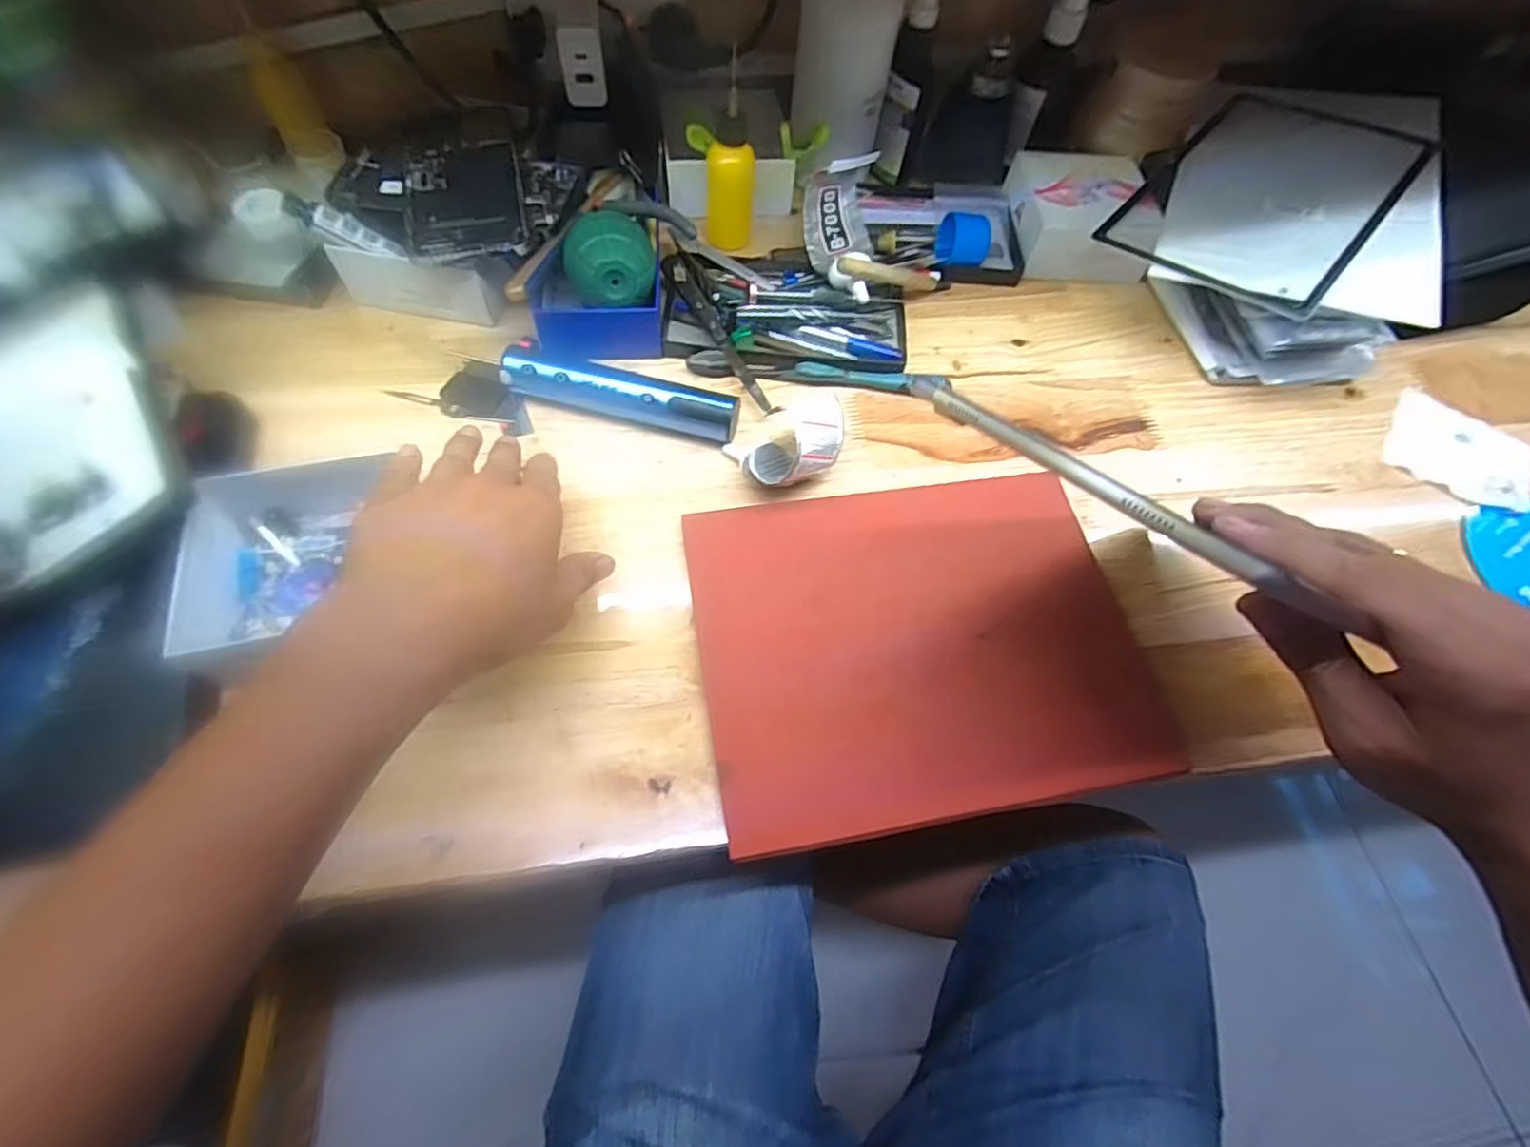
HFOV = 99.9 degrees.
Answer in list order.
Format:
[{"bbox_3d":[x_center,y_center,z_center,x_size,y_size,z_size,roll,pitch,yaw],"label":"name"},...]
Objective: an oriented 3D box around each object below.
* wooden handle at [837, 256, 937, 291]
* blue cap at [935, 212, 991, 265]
[{"bbox_3d":[0.089,-0.214,0.462,0.115,0.013,0.011,-17,63,-44],"label":"wooden handle"},{"bbox_3d":[0.150,-0.252,0.490,0.035,0.030,0.037,3,62,-2],"label":"blue cap"}]

